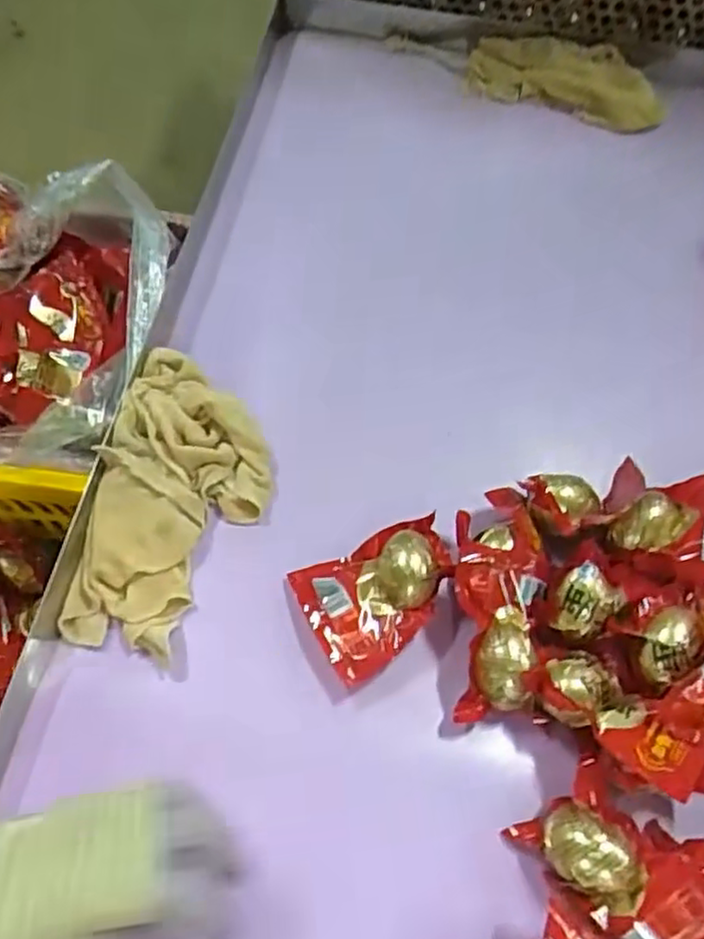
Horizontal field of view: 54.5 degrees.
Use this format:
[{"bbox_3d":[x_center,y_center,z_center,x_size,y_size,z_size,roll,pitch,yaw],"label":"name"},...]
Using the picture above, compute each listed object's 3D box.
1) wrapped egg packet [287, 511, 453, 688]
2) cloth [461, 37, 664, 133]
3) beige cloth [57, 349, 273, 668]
[{"bbox_3d":[0.023,0.088,0.485,0.110,0.033,0.086,-23,66,-13],"label":"wrapped egg packet"},{"bbox_3d":[0.238,-0.433,0.745,0.217,0.047,0.089,16,64,6],"label":"cloth"},{"bbox_3d":[-0.132,0.019,0.510,0.123,0.040,0.232,14,63,5],"label":"beige cloth"}]

